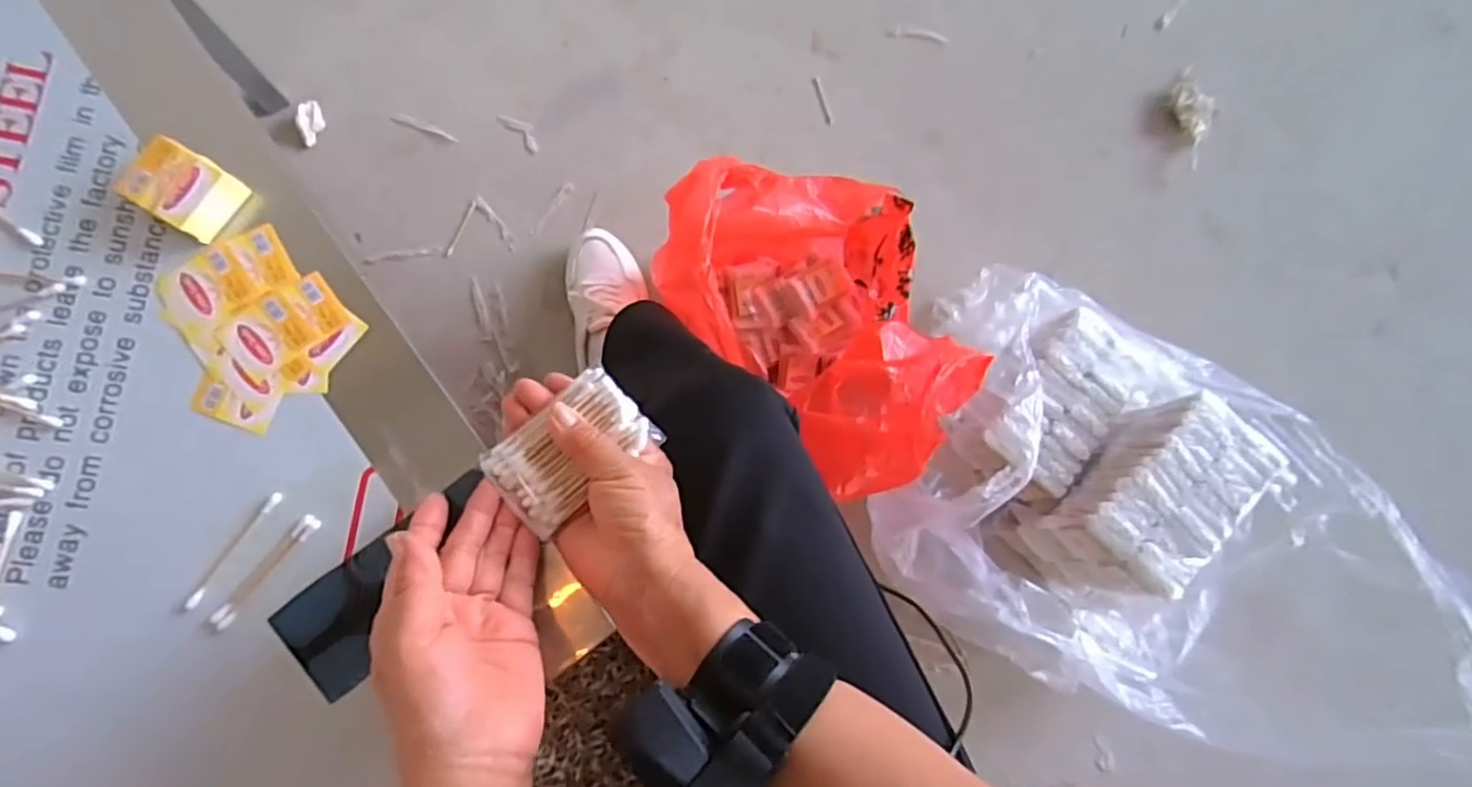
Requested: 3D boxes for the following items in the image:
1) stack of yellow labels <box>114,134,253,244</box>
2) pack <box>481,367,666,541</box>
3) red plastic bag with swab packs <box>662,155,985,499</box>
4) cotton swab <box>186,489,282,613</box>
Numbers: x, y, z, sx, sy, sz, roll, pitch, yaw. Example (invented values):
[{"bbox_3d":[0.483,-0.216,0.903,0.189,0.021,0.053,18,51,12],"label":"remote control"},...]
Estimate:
[{"bbox_3d":[-0.318,-0.118,0.393,0.050,0.022,0.042,32,81,-2],"label":"stack of yellow labels"},{"bbox_3d":[-0.094,0.032,0.390,0.089,0.011,0.058,-42,89,-9],"label":"pack"},{"bbox_3d":[0.099,-0.094,0.765,0.264,0.235,0.348,-38,87,-10],"label":"red plastic bag with swab packs"},{"bbox_3d":[-0.279,0.087,0.377,0.007,0.004,0.074,34,81,-2],"label":"cotton swab"}]

